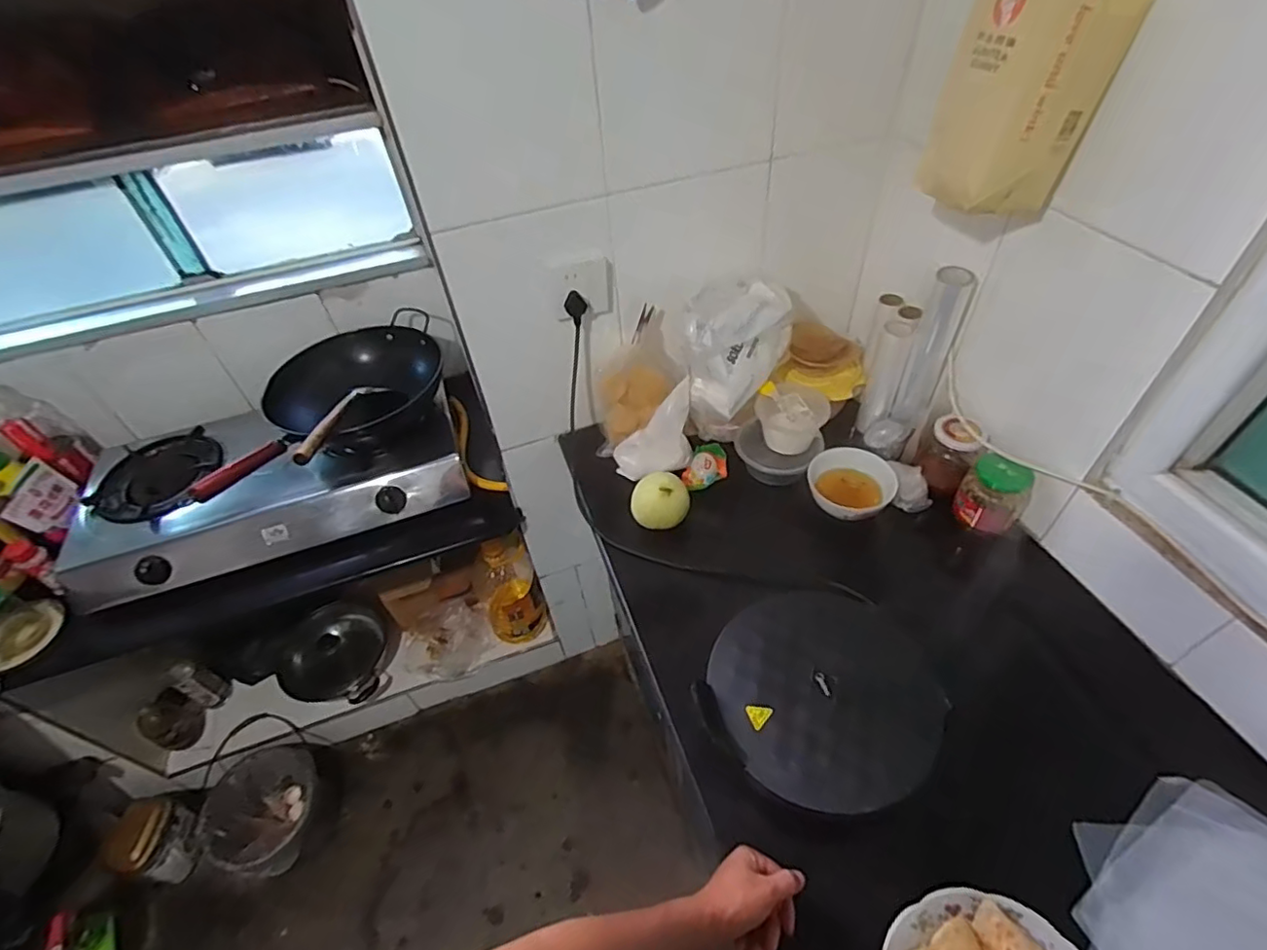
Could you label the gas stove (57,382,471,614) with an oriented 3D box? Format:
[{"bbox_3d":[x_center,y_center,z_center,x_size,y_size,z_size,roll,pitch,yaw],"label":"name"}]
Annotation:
[{"bbox_3d":[-0.765,0.016,1.283,0.766,0.179,0.355,-16,48,-8],"label":"gas stove"}]

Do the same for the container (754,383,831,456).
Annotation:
[{"bbox_3d":[0.257,-0.098,0.970,0.091,0.083,0.094,-7,47,-1],"label":"container"}]

